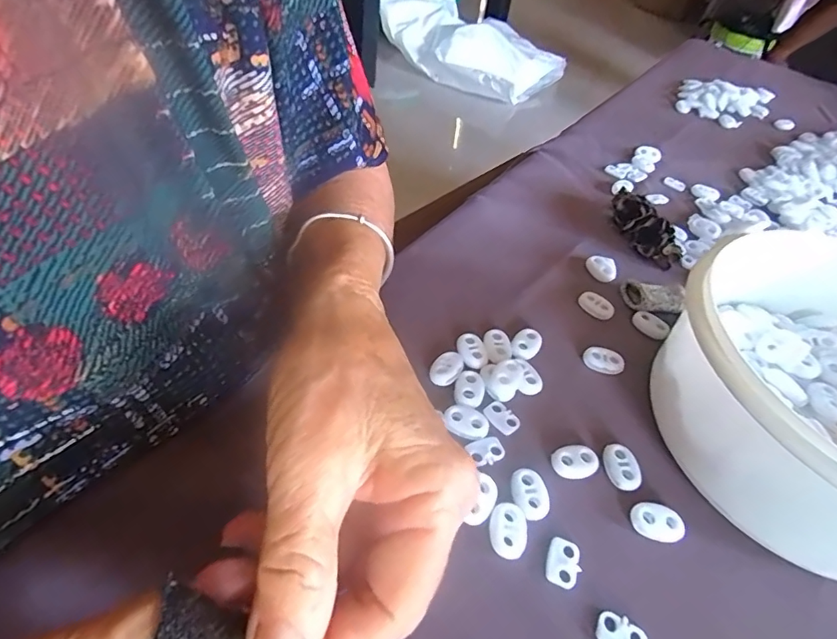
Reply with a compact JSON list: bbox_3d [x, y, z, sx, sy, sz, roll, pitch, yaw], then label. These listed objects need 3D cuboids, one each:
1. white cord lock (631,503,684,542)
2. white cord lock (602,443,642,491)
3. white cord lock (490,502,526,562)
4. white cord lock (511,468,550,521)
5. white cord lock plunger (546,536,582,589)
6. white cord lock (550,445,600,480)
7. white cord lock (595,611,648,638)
[{"bbox_3d":[0.106,0.090,0.216,0.021,0.006,0.015,12,47,2],"label":"white cord lock"},{"bbox_3d":[0.097,0.070,0.233,0.015,0.005,0.022,1,48,-8],"label":"white cord lock"},{"bbox_3d":[0.038,0.089,0.206,0.015,0.006,0.022,6,47,-3],"label":"white cord lock"},{"bbox_3d":[0.050,0.078,0.218,0.016,0.005,0.022,2,48,-7],"label":"white cord lock"},{"bbox_3d":[0.060,0.100,0.201,0.013,0.004,0.019,19,48,9],"label":"white cord lock plunger"},{"bbox_3d":[0.074,0.068,0.231,0.022,0.006,0.015,-7,49,-15],"label":"white cord lock"},{"bbox_3d":[0.078,0.120,0.184,0.018,0.004,0.013,24,49,13],"label":"white cord lock"}]

